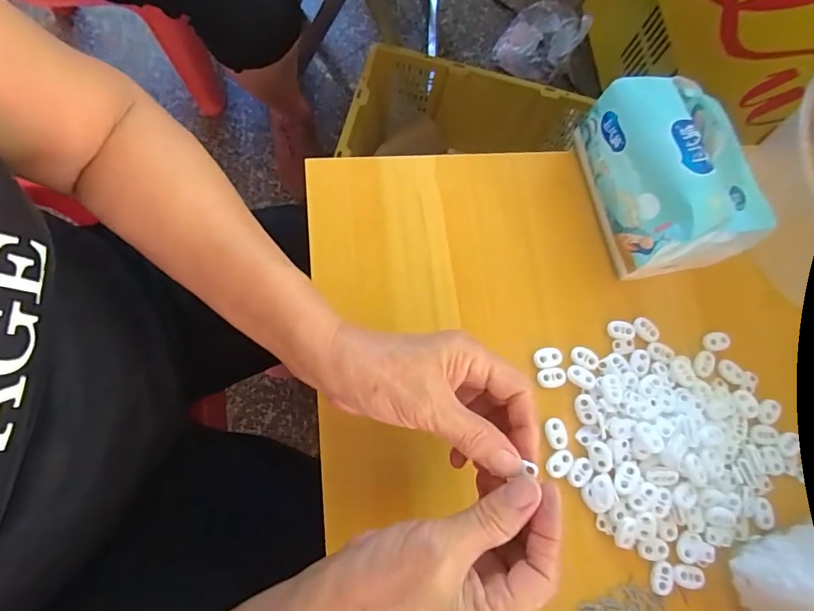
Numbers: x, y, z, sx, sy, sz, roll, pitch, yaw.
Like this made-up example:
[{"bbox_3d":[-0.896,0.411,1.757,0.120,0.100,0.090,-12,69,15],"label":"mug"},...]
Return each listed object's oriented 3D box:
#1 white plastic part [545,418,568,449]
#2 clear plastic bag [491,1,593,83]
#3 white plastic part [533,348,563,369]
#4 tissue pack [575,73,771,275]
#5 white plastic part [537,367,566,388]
[{"bbox_3d":[0.113,0.097,0.338,0.016,0.004,0.022,-16,78,-10],"label":"white plastic part"},{"bbox_3d":[0.312,-0.623,1.040,0.168,0.105,0.174,33,74,3],"label":"clear plastic bag"},{"bbox_3d":[0.111,0.041,0.349,0.024,0.004,0.015,-13,77,-9],"label":"white plastic part"},{"bbox_3d":[0.212,-0.104,0.351,0.105,0.083,0.142,-5,76,-8],"label":"tissue pack"},{"bbox_3d":[0.112,0.056,0.346,0.022,0.004,0.015,-6,76,-8],"label":"white plastic part"}]

